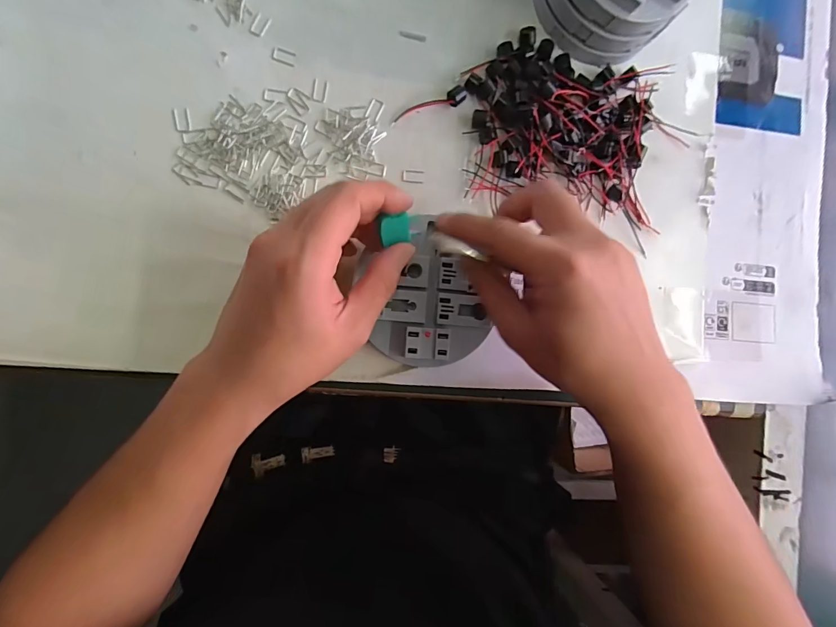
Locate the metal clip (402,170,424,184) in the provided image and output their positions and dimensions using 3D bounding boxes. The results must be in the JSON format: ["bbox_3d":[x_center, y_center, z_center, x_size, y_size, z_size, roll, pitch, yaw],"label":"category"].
[{"bbox_3d":[-0.003,-0.098,0.292,0.016,0.004,0.010,3,89,-8],"label":"metal clip"}]

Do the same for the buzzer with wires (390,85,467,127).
[{"bbox_3d":[0.008,-0.148,0.290,0.058,0.007,0.012,-23,93,-8],"label":"buzzer with wires"}]

